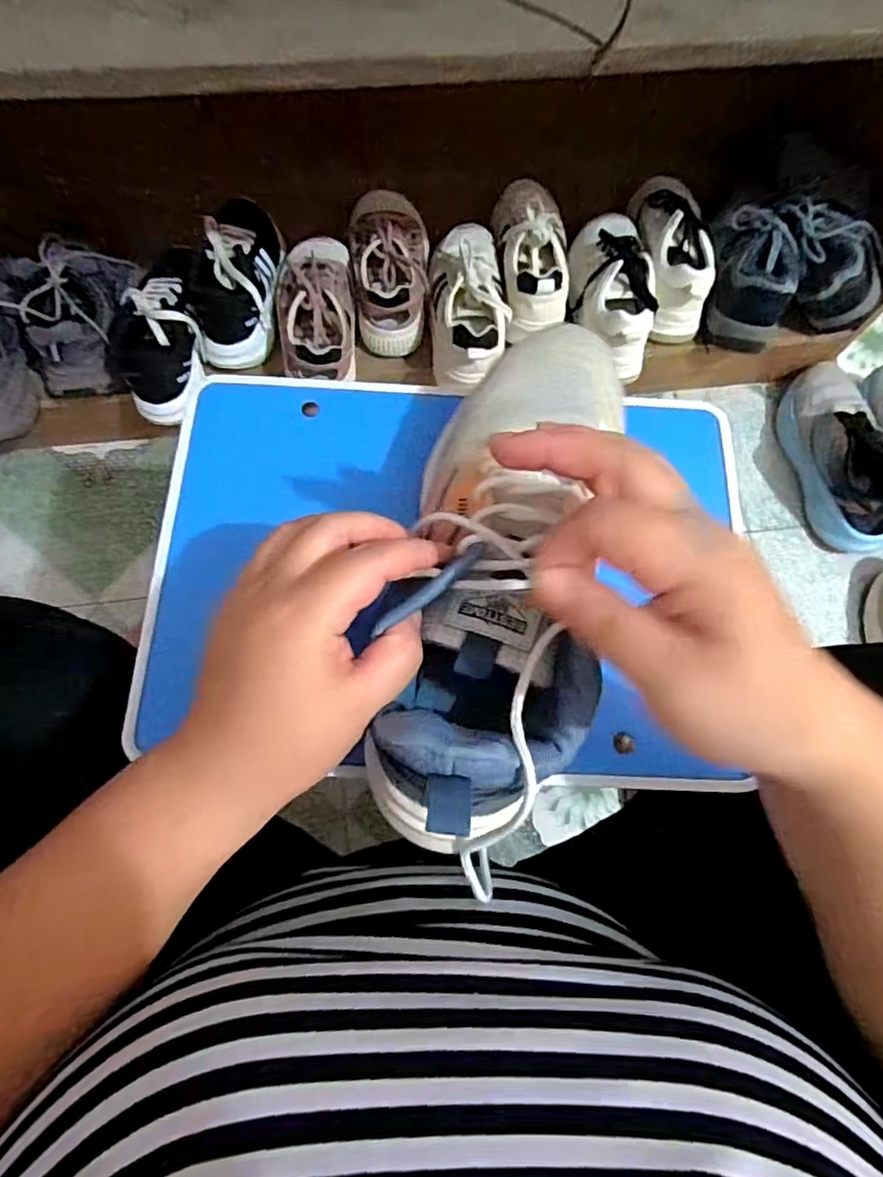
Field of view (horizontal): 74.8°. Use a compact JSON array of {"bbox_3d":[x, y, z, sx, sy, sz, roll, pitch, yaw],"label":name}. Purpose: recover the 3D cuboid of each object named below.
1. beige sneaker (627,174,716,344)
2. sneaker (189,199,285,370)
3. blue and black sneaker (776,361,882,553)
[{"bbox_3d":[0.310,-0.454,0.786,0.091,0.101,0.225,4,73,-1],"label":"beige sneaker"},{"bbox_3d":[-0.257,-0.401,0.736,0.093,0.087,0.229,4,73,-1],"label":"sneaker"},{"bbox_3d":[0.572,-0.197,0.821,0.105,0.097,0.280,-3,74,-3],"label":"blue and black sneaker"}]

